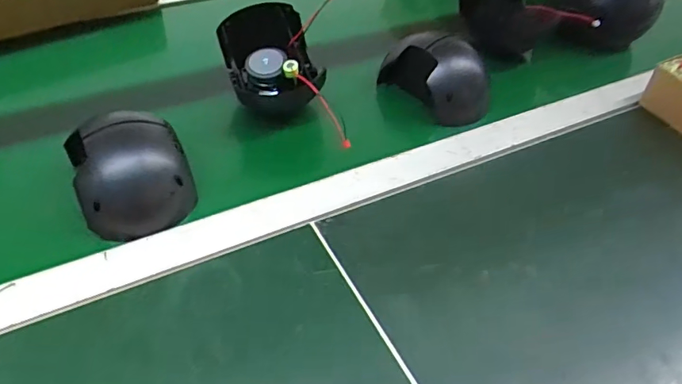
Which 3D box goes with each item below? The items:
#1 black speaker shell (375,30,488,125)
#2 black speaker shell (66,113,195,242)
[{"bbox_3d":[0.106,-0.134,0.567,0.076,0.064,0.122,-26,52,-26],"label":"black speaker shell"},{"bbox_3d":[-0.173,-0.018,0.431,0.087,0.060,0.085,-18,49,-20],"label":"black speaker shell"}]

